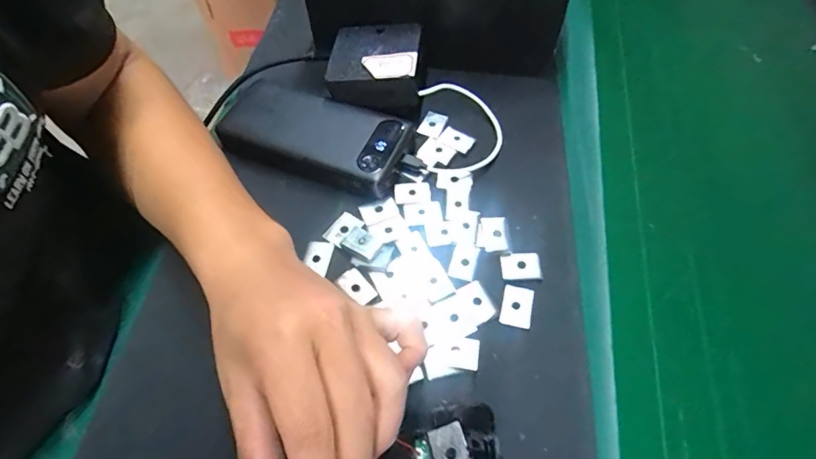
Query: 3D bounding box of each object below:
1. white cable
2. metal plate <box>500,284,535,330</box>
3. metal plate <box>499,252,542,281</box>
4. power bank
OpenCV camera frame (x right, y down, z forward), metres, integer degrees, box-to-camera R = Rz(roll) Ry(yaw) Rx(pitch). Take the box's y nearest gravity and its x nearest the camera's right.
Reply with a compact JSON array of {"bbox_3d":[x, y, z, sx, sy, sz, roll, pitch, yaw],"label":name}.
[{"bbox_3d":[0.043,-0.086,0.384,0.077,0.014,0.095,12,59,0],"label":"white cable"},{"bbox_3d":[0.075,0.052,0.309,0.020,0.004,0.028,11,59,9],"label":"metal plate"},{"bbox_3d":[0.081,0.026,0.325,0.027,0.004,0.019,-3,70,6],"label":"metal plate"},{"bbox_3d":[-0.079,-0.077,0.379,0.150,0.029,0.078,18,60,13],"label":"power bank"}]

